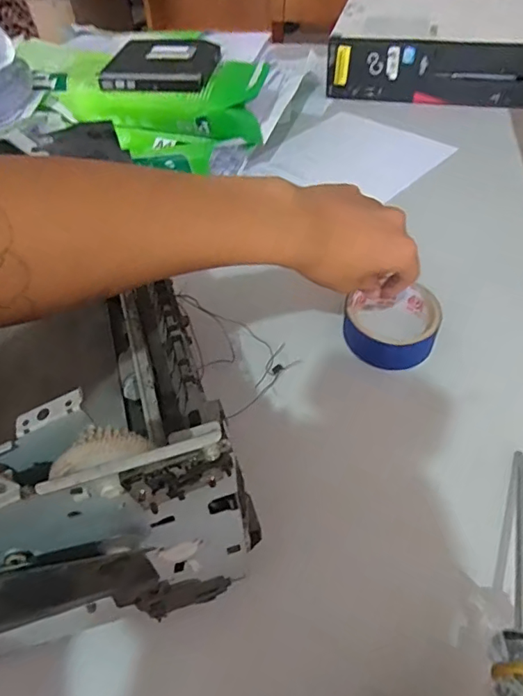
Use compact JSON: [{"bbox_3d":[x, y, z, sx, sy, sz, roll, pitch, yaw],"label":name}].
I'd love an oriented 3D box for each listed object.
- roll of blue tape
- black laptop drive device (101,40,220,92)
[{"bbox_3d":[0.120,-0.024,0.459,0.082,0.040,0.083,-1,48,2],"label":"roll of blue tape"},{"bbox_3d":[-0.126,-0.373,0.643,0.135,0.019,0.134,8,49,10],"label":"black laptop drive device"}]

